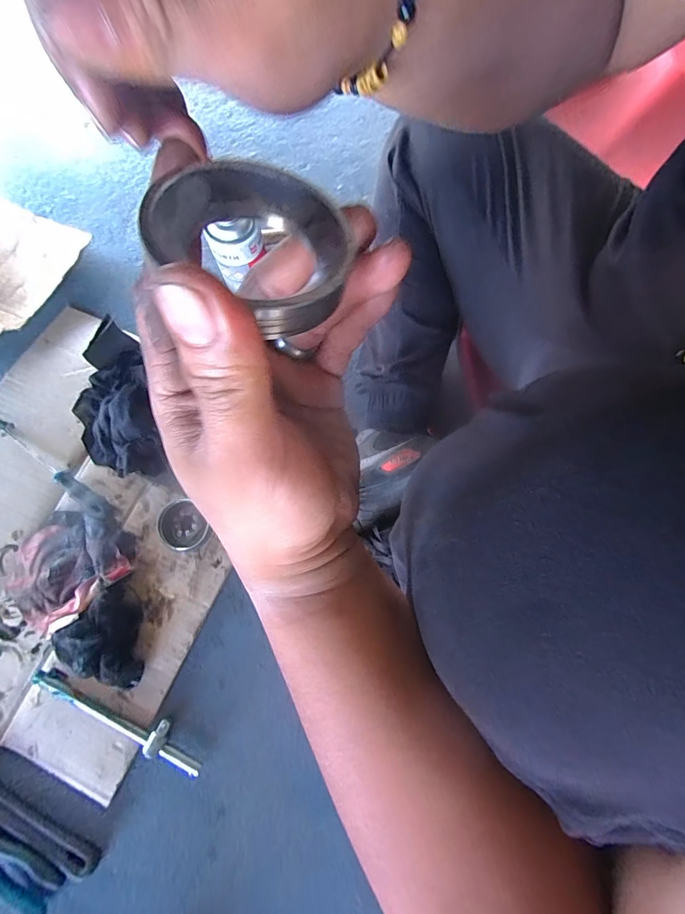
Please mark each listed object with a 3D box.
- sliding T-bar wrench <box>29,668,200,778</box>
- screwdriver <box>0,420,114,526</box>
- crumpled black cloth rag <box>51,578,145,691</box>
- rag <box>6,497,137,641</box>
[{"bbox_3d":[-0.290,0.336,0.508,0.243,0.018,0.038,23,79,3],"label":"sliding T-bar wrench"},{"bbox_3d":[-0.413,0.023,0.564,0.227,0.025,0.026,36,80,6],"label":"screwdriver"},{"bbox_3d":[-0.307,0.237,0.512,0.111,0.050,0.132,-18,80,-5],"label":"crumpled black cloth rag"},{"bbox_3d":[-0.378,0.145,0.536,0.142,0.033,0.172,44,81,7],"label":"rag"}]

